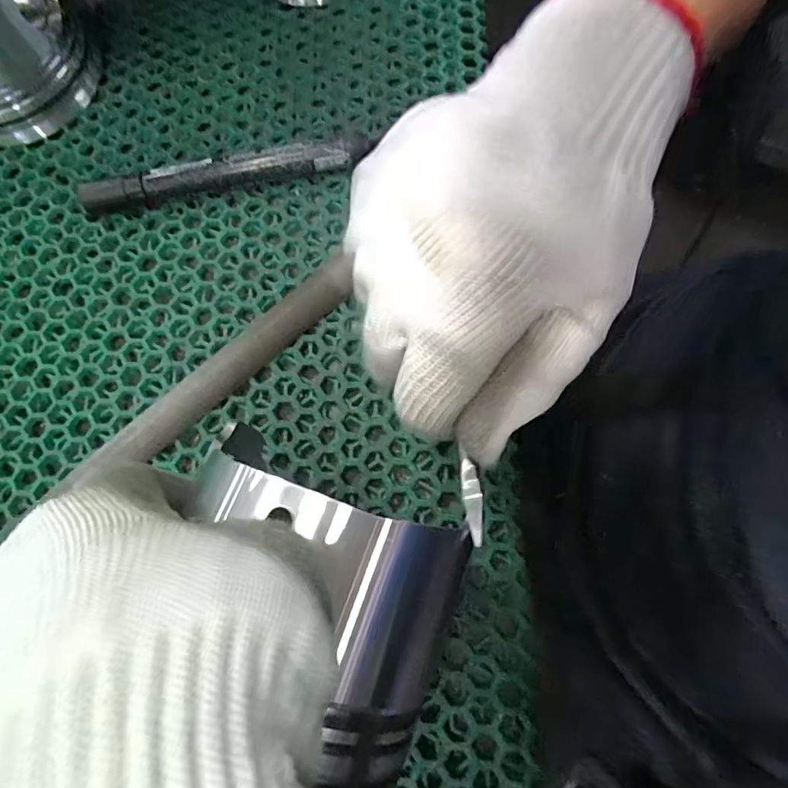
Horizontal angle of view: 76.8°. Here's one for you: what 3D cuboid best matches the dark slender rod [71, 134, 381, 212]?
[{"bbox_3d":[-0.083,-0.109,0.251,0.140,0.019,0.012,-12,74,-1],"label":"dark slender rod"}]

